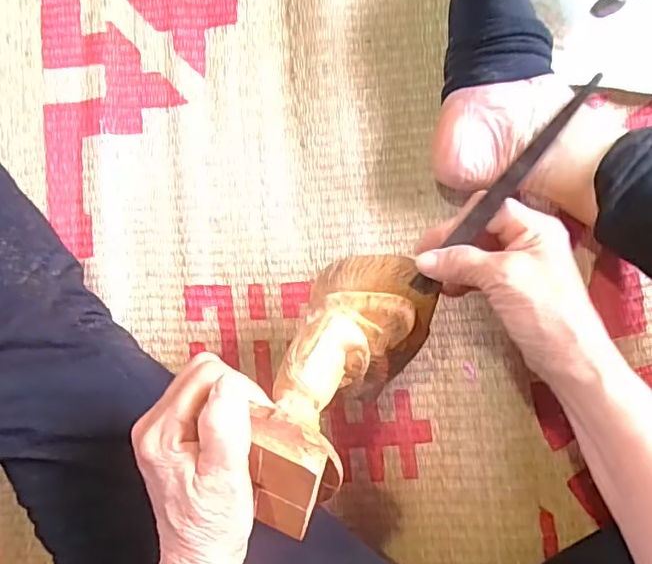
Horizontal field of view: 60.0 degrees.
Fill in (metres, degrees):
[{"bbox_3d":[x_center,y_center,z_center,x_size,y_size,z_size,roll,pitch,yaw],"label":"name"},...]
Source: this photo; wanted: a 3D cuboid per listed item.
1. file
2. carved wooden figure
[{"bbox_3d":[0.103,-0.051,0.338,0.014,0.009,0.159,39,120,8],"label":"file"},{"bbox_3d":[0.006,0.063,0.357,0.076,0.079,0.168,24,47,8],"label":"carved wooden figure"}]

